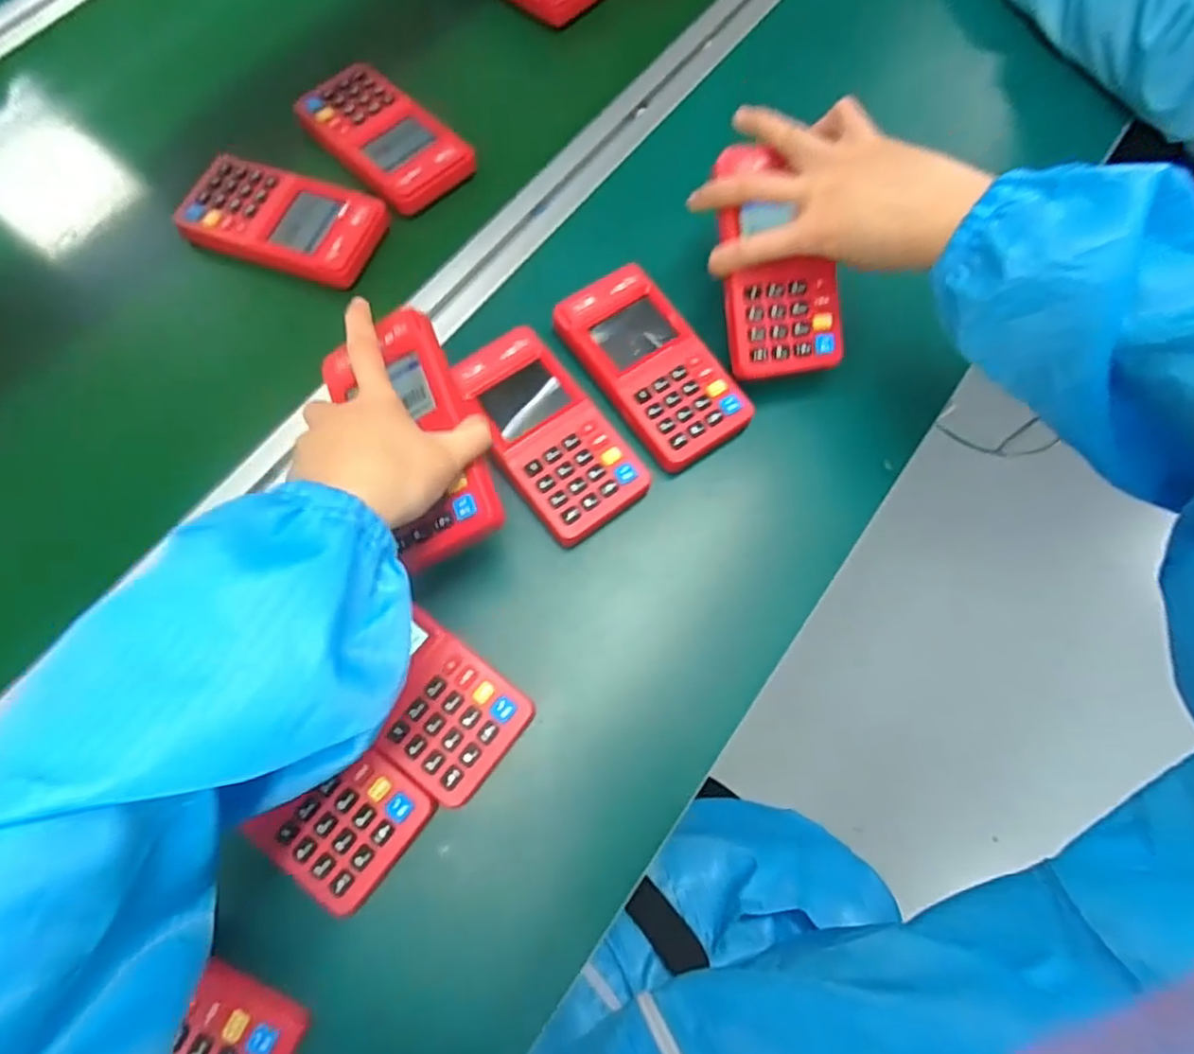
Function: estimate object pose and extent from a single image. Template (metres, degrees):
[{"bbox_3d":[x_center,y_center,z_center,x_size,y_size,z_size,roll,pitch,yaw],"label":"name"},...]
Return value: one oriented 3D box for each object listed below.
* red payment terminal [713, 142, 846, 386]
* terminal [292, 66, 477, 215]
[{"bbox_3d":[0.114,-0.165,0.418,0.070,0.013,0.135,-9,97,-3],"label":"red payment terminal"},{"bbox_3d":[-0.160,-0.294,0.499,0.134,0.017,0.073,42,80,10],"label":"terminal"}]

